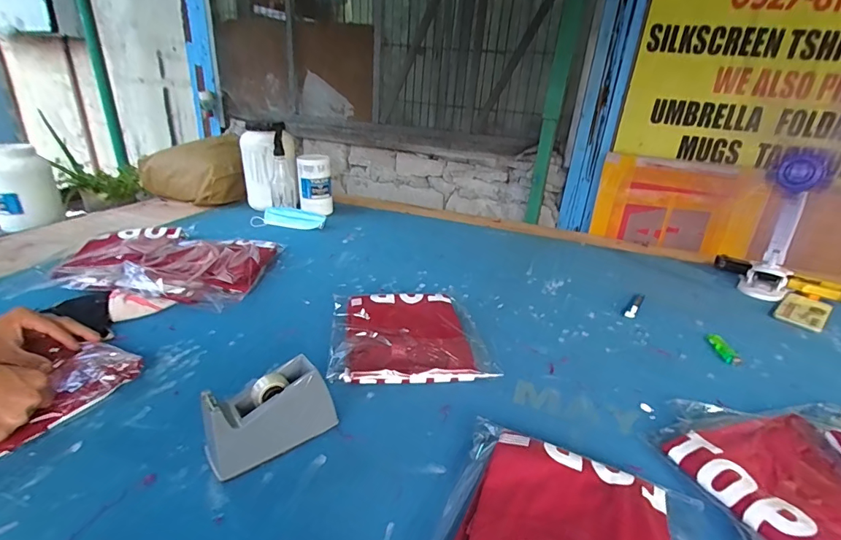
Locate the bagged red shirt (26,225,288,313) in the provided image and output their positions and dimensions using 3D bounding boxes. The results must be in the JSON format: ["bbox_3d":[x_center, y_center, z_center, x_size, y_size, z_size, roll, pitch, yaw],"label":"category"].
[{"bbox_3d":[-0.522,-0.026,0.880,0.413,0.056,0.313,6,25,7],"label":"bagged red shirt"}]

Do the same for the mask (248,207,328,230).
[{"bbox_3d":[-0.366,-0.144,1.168,0.197,0.030,0.103,3,25,-1],"label":"mask"}]

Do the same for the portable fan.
[{"bbox_3d":[0.782,-0.089,0.906,0.098,0.301,0.094,25,32,38],"label":"portable fan"}]

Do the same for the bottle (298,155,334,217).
[{"bbox_3d":[-0.315,-0.257,1.262,0.095,0.161,0.092,-2,25,-11],"label":"bottle"}]

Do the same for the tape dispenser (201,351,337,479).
[{"bbox_3d":[-0.171,0.166,0.482,0.138,0.089,0.053,-16,31,-36],"label":"tape dispenser"}]

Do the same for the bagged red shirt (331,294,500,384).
[{"bbox_3d":[-0.022,0.105,0.698,0.241,0.033,0.224,0,25,-8],"label":"bagged red shirt"}]

